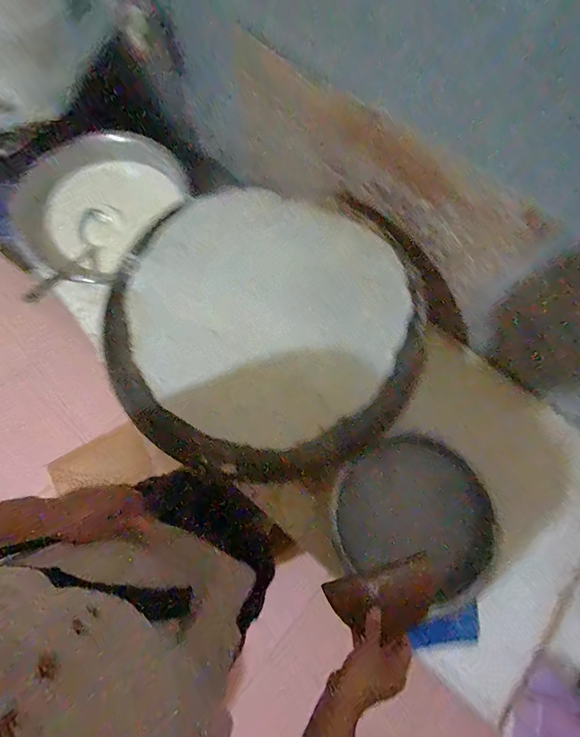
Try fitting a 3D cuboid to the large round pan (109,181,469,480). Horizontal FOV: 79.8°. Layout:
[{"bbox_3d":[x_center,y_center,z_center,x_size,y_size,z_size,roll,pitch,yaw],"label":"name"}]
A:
[{"bbox_3d":[-0.026,-0.073,0.561,0.495,0.033,0.479,0,87,-2],"label":"large round pan"}]

